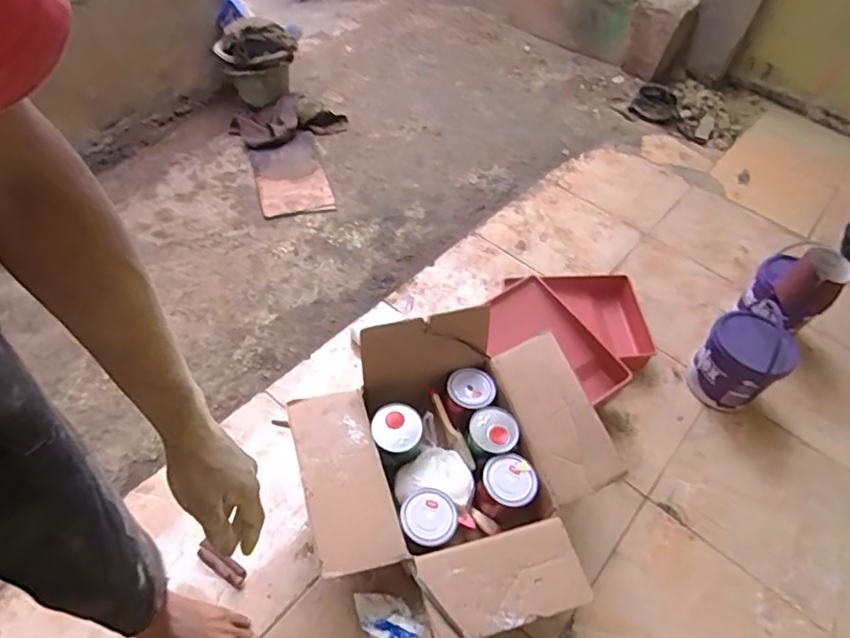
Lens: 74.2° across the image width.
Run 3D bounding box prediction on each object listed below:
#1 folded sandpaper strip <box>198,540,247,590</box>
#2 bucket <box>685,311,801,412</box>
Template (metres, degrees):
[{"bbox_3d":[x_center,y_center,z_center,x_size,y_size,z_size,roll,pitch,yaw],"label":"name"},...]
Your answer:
[{"bbox_3d":[-0.383,0.463,1.058,0.112,0.020,0.031,26,53,15],"label":"folded sandpaper strip"},{"bbox_3d":[0.778,0.100,1.386,0.195,0.205,0.178,3,51,-4],"label":"bucket"}]

